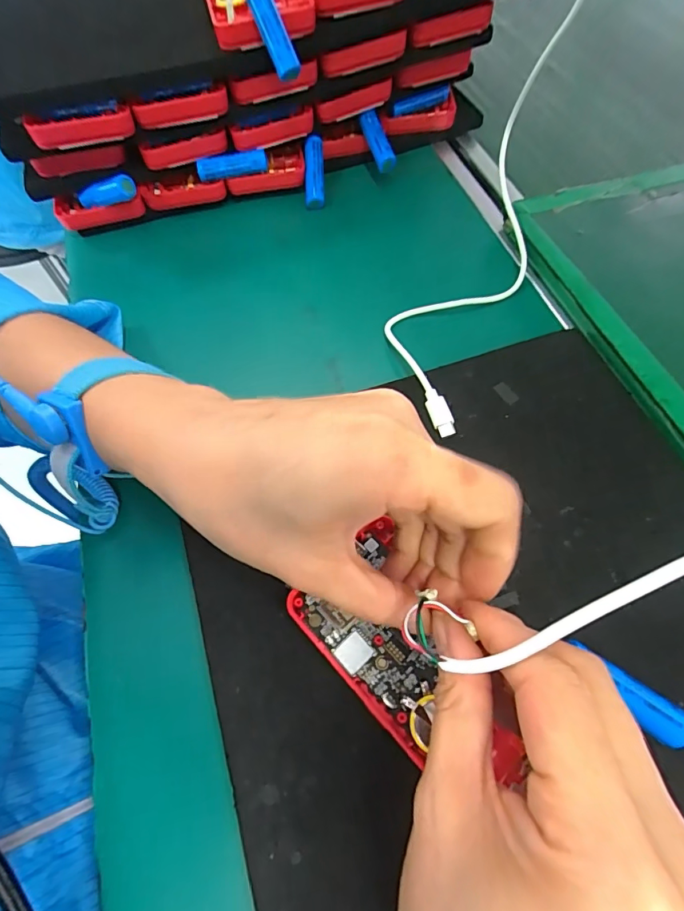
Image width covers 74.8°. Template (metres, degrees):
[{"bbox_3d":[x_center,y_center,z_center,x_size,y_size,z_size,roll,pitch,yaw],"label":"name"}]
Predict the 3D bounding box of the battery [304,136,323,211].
[{"bbox_3d":[-0.021,-0.214,0.341,0.015,0.017,0.051,-3,82,1],"label":"battery"}]

